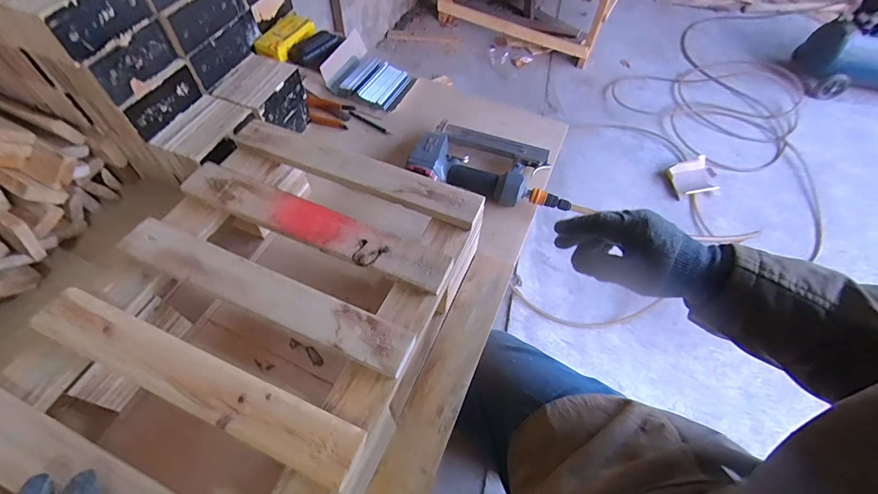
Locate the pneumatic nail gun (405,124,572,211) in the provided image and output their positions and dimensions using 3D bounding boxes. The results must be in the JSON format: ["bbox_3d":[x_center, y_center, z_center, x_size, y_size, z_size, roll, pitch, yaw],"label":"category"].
[{"bbox_3d":[0.095,-0.147,0.691,0.268,0.052,0.138,10,57,4],"label":"pneumatic nail gun"}]

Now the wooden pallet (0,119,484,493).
[{"bbox_3d":[-0.221,0.136,0.413,0.352,0.099,0.622,21,58,11],"label":"wooden pallet"}]

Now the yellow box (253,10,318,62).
[{"bbox_3d":[-0.308,-0.420,0.802,0.070,0.022,0.137,22,59,12],"label":"yellow box"}]

